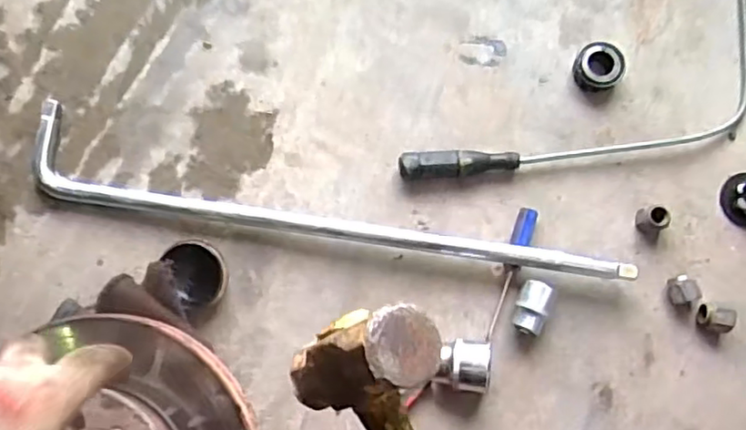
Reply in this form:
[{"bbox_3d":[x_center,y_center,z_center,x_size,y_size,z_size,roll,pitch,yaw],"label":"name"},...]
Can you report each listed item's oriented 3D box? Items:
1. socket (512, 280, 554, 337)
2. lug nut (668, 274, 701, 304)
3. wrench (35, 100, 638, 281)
[{"bbox_3d":[0.127,0.074,0.506,0.021,0.023,0.043,17,79,2],"label":"socket"},{"bbox_3d":[0.256,0.061,0.517,0.024,0.019,0.022,0,79,-1],"label":"lug nut"},{"bbox_3d":[-0.041,-0.007,0.520,0.498,0.034,0.071,12,79,1],"label":"wrench"}]

